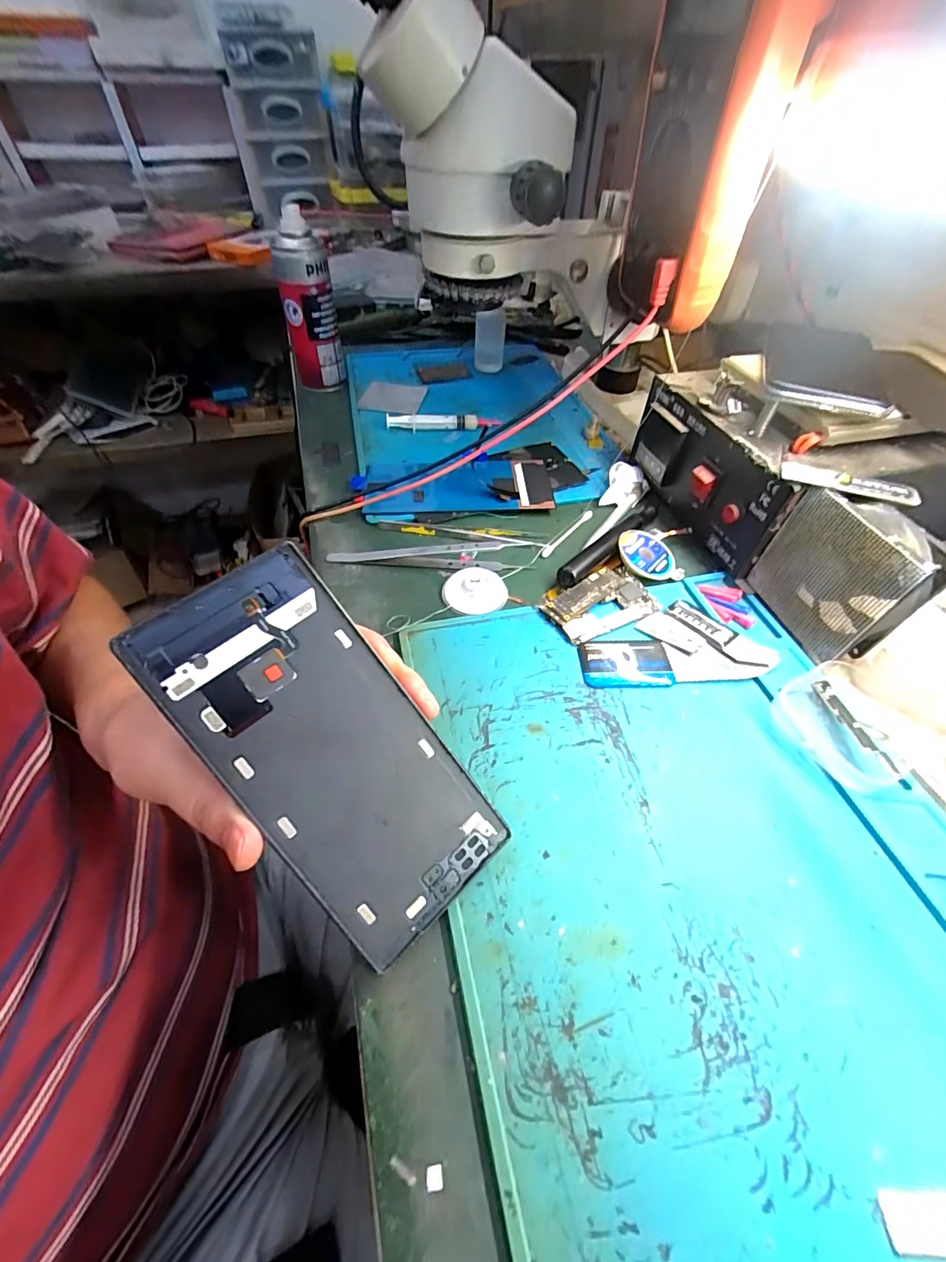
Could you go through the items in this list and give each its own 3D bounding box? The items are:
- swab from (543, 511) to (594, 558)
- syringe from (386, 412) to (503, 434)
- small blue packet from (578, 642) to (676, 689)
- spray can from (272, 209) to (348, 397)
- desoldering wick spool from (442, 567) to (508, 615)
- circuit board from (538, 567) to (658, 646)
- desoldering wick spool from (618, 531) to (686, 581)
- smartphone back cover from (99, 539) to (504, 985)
[{"bbox_3d":[0.077,-0.081,0.376,0.005,0.007,0.070,31,57,23],"label":"swab"},{"bbox_3d":[-0.031,-0.210,0.475,0.114,0.018,0.009,2,50,1],"label":"syringe"},{"bbox_3d":[0.095,0.020,0.291,0.054,0.004,0.034,-2,50,-2],"label":"small blue packet"},{"bbox_3d":[-0.171,-0.332,0.490,0.053,0.155,0.046,-12,51,-10],"label":"spray can"},{"bbox_3d":[0.001,-0.029,0.328,0.044,0.009,0.037,0,50,0],"label":"desoldering wick spool"},{"bbox_3d":[0.087,-0.020,0.321,0.074,0.008,0.047,-19,53,-15],"label":"circuit board"},{"bbox_3d":[0.131,-0.056,0.349,0.046,0.004,0.046,8,60,-13],"label":"desoldering wick spool"},{"bbox_3d":[-0.057,0.048,0.192,0.073,0.005,0.162,-38,95,-28],"label":"smartphone back cover"}]

